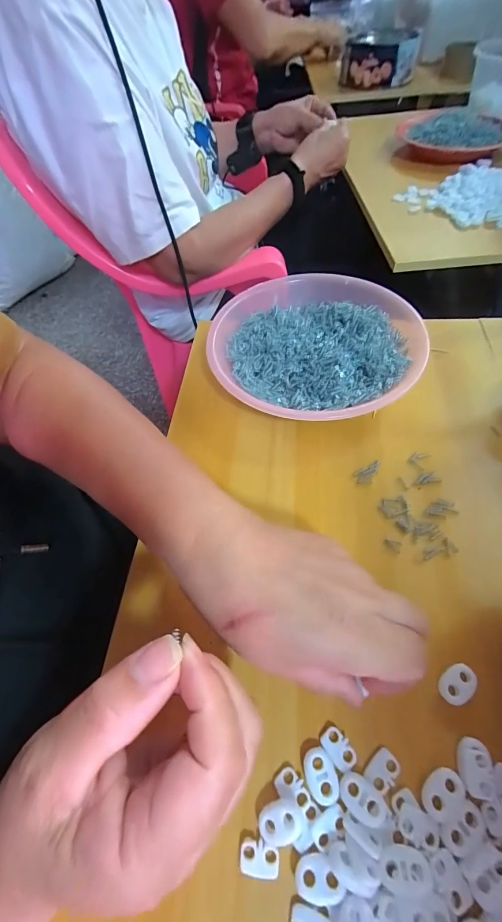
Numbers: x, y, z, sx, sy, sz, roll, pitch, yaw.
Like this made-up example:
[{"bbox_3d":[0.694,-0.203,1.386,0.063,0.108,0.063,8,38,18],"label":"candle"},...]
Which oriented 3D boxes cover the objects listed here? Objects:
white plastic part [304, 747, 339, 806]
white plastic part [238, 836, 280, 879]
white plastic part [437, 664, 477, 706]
[{"bbox_3d":[0.035,0.159,0.175,0.015,0.004,0.022,-20,58,-8],"label":"white plastic part"},{"bbox_3d":[0.004,0.186,0.163,0.018,0.004,0.013,3,58,7],"label":"white plastic part"},{"bbox_3d":[0.115,0.124,0.194,0.022,0.007,0.015,-33,61,-15],"label":"white plastic part"}]

